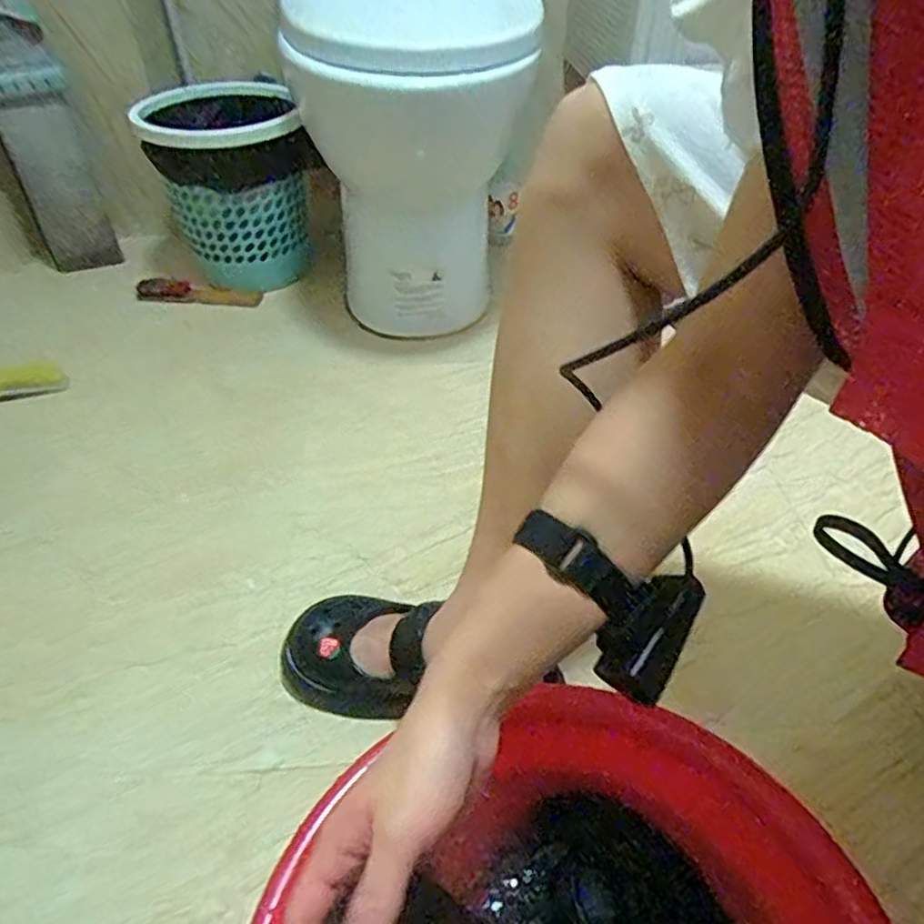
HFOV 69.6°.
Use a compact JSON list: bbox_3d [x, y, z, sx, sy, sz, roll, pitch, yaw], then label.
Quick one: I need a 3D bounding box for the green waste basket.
[{"bbox_3d":[-0.382,-0.442,1.112,0.228,0.288,0.201,-20,45,-20],"label":"green waste basket"}]

